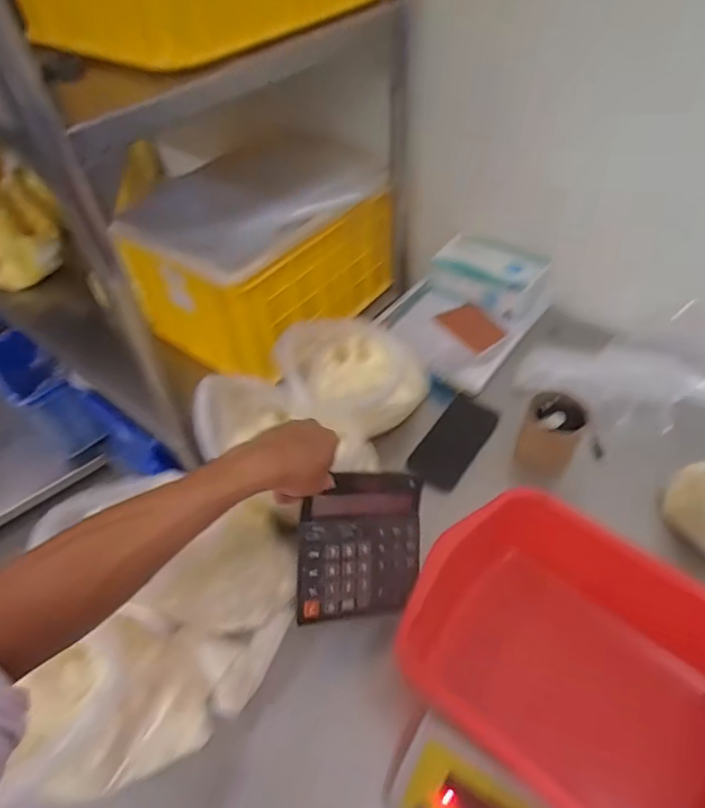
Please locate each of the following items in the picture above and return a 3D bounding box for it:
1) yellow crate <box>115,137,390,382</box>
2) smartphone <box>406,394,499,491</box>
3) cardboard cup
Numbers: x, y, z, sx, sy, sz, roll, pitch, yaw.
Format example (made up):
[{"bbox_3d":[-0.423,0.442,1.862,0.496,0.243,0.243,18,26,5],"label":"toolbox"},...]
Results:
[{"bbox_3d":[-0.168,-0.320,1.058,0.350,0.244,0.471,26,55,25],"label":"yellow crate"},{"bbox_3d":[0.160,0.056,0.800,0.076,0.015,0.167,34,62,16],"label":"smartphone"},{"bbox_3d":[0.284,0.044,0.742,0.081,0.115,0.088,17,52,19],"label":"cardboard cup"}]

